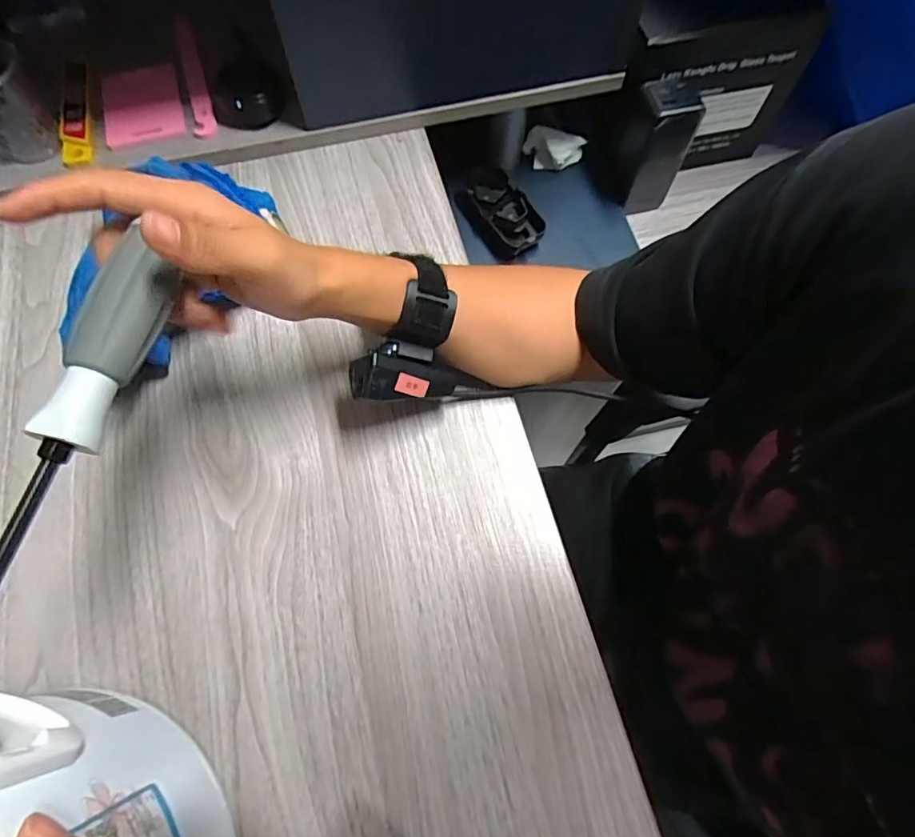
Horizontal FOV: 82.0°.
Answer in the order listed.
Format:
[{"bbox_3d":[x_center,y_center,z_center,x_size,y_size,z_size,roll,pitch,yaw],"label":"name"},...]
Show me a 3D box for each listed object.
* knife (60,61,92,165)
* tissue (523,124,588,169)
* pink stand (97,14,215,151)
[{"bbox_3d":[-0.348,-0.281,0.479,0.027,0.013,0.122,-13,69,-6],"label":"knife"},{"bbox_3d":[0.112,-0.308,0.605,0.071,0.052,0.021,-2,70,-1],"label":"tissue"},{"bbox_3d":[-0.279,-0.304,0.479,0.095,0.026,0.115,-15,69,-6],"label":"pink stand"}]

